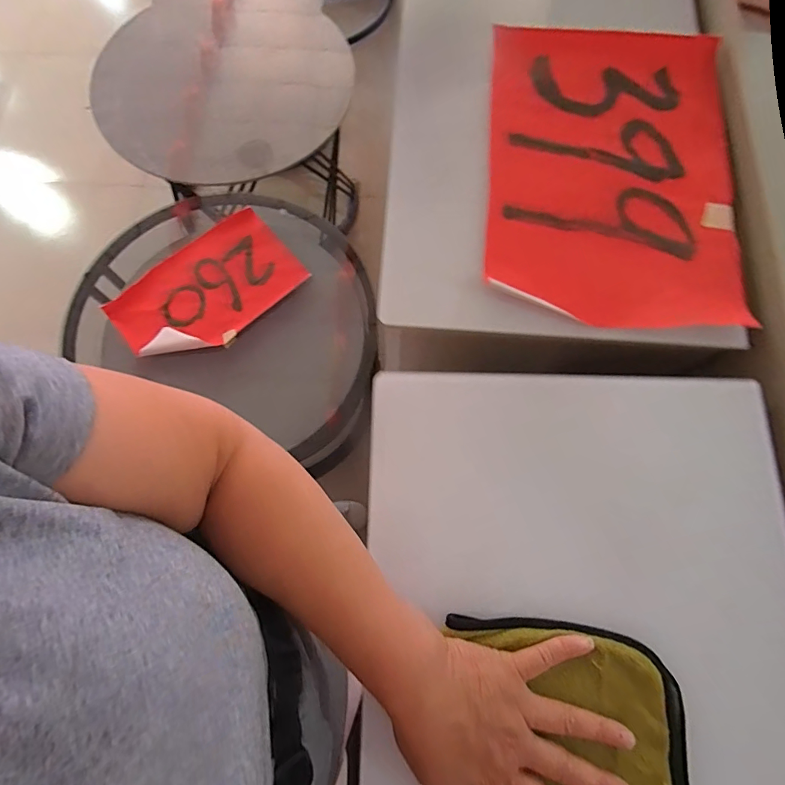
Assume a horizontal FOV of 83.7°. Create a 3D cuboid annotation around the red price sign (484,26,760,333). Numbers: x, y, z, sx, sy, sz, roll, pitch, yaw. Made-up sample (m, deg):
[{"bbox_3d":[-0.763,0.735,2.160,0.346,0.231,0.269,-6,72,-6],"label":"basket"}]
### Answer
[{"bbox_3d":[0.227,-0.235,0.460,0.246,0.018,0.356,6,75,0],"label":"red price sign"}]

